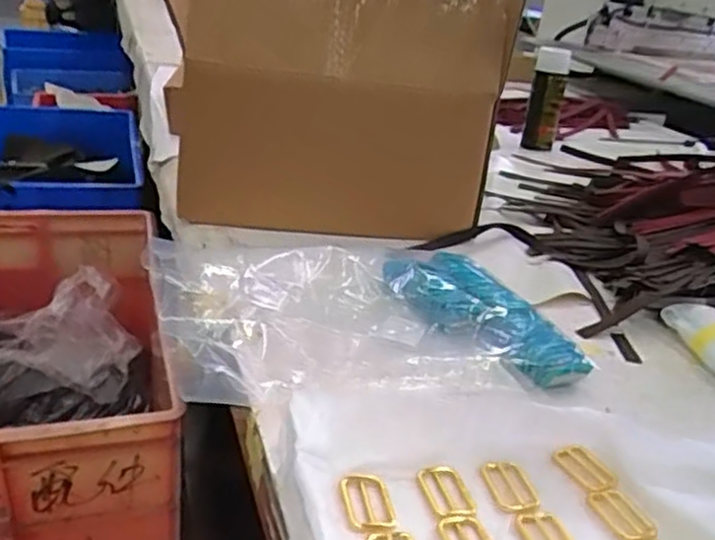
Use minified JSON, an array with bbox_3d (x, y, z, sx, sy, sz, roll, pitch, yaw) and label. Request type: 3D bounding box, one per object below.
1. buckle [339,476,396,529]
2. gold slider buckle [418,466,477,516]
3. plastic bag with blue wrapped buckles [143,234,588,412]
[{"bbox_3d":[0.007,0.149,0.450,0.034,0.010,0.044,4,25,-6],"label":"buckle"},{"bbox_3d":[0.062,0.149,0.469,0.032,0.009,0.047,-3,26,-20],"label":"gold slider buckle"},{"bbox_3d":[0.002,0.036,0.627,0.340,0.091,0.229,-3,26,-21],"label":"plastic bag with blue wrapped buckles"}]

